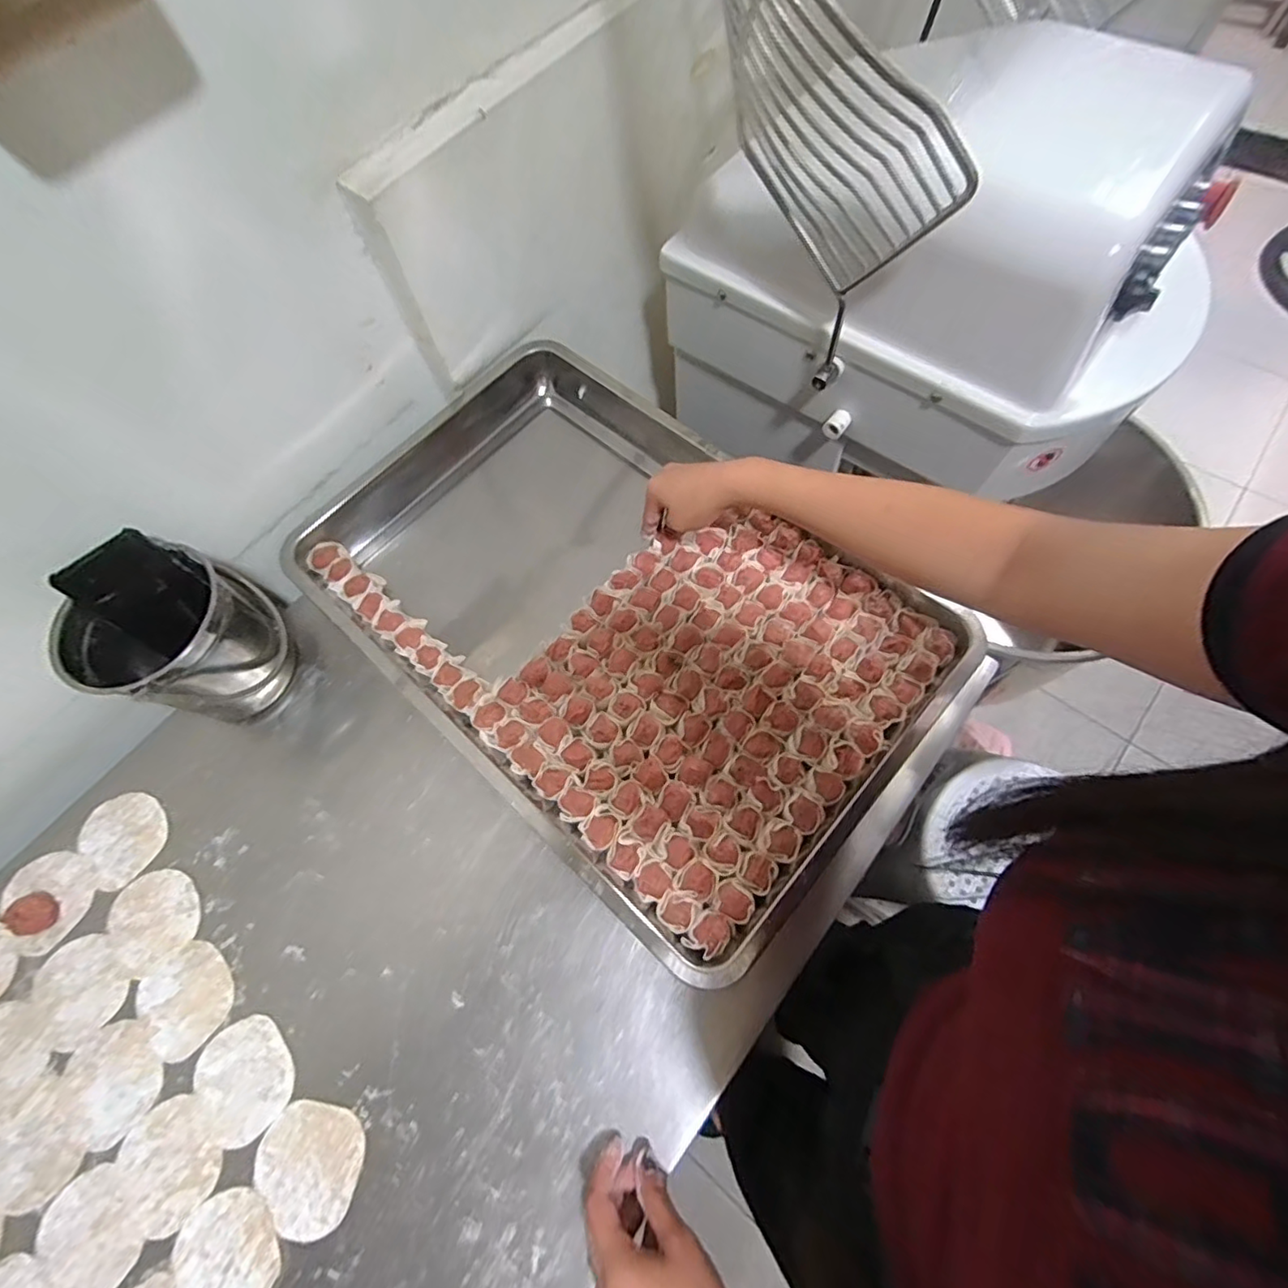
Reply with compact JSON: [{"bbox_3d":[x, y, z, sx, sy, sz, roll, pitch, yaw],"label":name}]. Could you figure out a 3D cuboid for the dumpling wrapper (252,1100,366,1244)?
[{"bbox_3d":[-0.255,0.395,0.439,0.079,0.005,0.079,7,68,5],"label":"dumpling wrapper"}]

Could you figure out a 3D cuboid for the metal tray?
[{"bbox_3d":[-0.044,-0.047,0.580,0.620,0.054,0.393,39,76,18],"label":"metal tray"}]

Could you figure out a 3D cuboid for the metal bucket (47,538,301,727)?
[{"bbox_3d":[-0.420,-0.003,0.544,0.119,0.130,0.140,6,68,5],"label":"metal bucket"}]

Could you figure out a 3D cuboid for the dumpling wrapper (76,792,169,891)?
[{"bbox_3d":[-0.489,0.179,0.548,0.084,0.004,0.073,41,75,17],"label":"dumpling wrapper"}]

